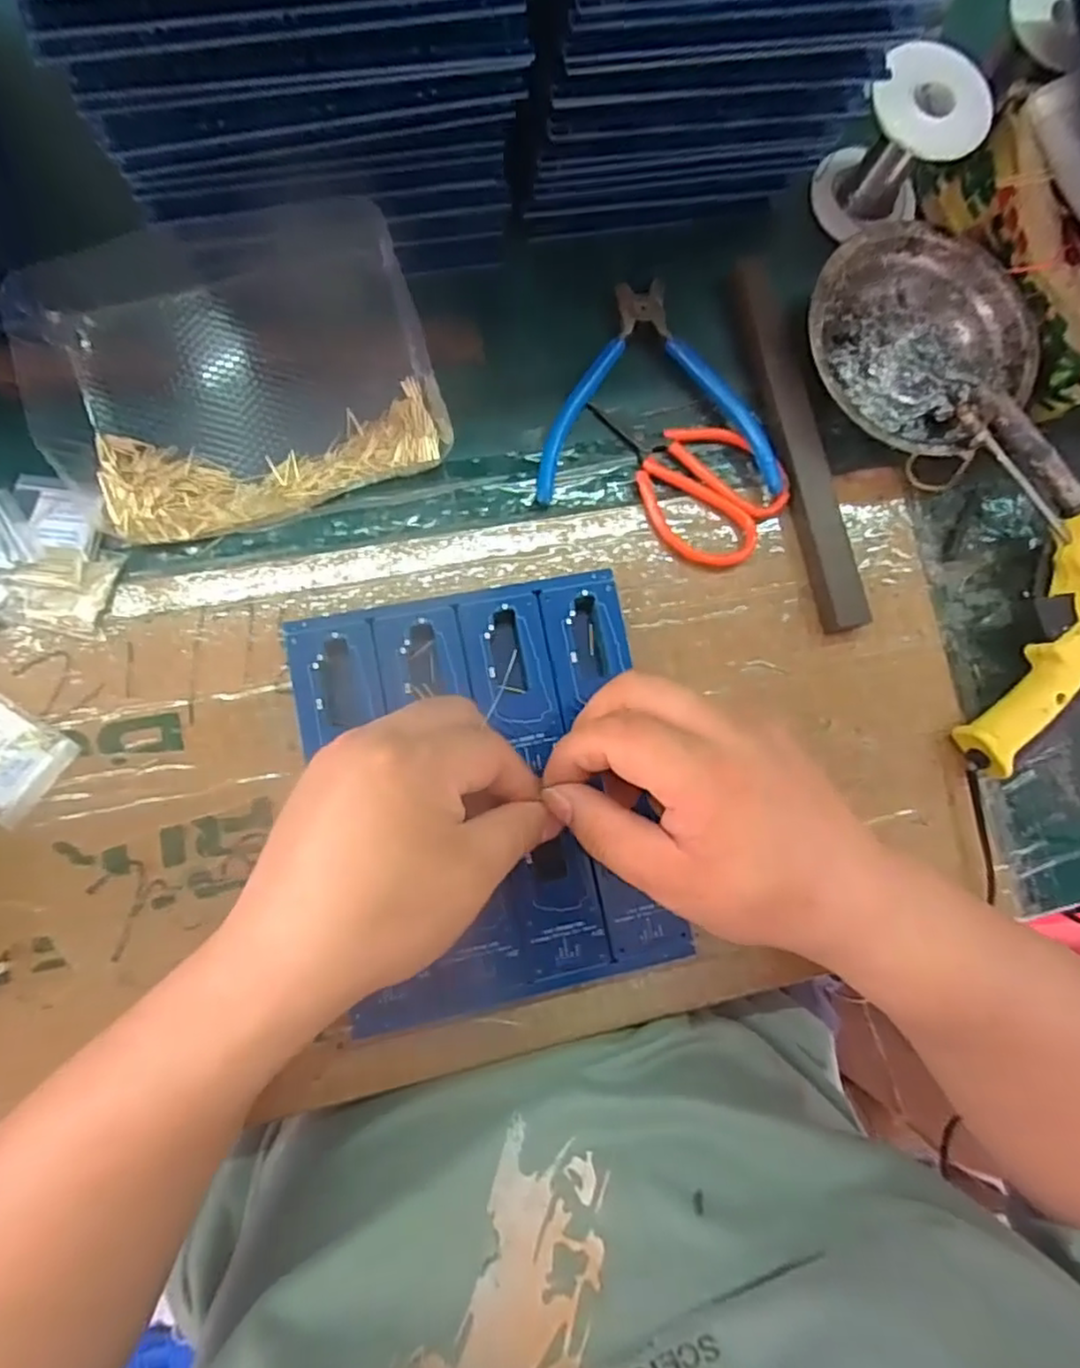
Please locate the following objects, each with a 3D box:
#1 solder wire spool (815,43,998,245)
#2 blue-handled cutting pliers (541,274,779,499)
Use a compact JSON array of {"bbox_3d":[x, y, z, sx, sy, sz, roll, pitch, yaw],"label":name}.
[{"bbox_3d":[0.200,-0.300,0.385,0.062,0.066,0.066,1,83,-7],"label":"solder wire spool"},{"bbox_3d":[0.060,-0.165,0.377,0.128,0.017,0.127,-3,84,-7],"label":"blue-handled cutting pliers"}]

